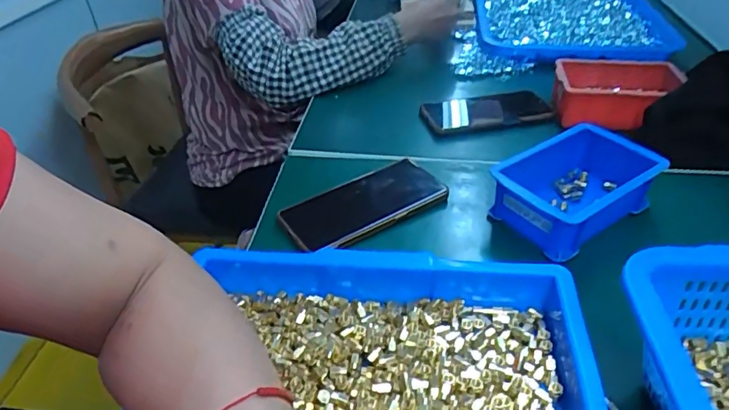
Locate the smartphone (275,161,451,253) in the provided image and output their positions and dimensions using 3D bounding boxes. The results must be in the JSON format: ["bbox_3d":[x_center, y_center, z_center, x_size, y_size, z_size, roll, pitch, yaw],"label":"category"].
[{"bbox_3d":[-0.001,-0.003,0.515,0.161,0.015,0.082,-22,41,-23],"label":"smartphone"}]

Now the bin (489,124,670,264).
[{"bbox_3d":[0.199,-0.017,0.494,0.146,0.063,0.108,-24,42,-25],"label":"bin"}]

